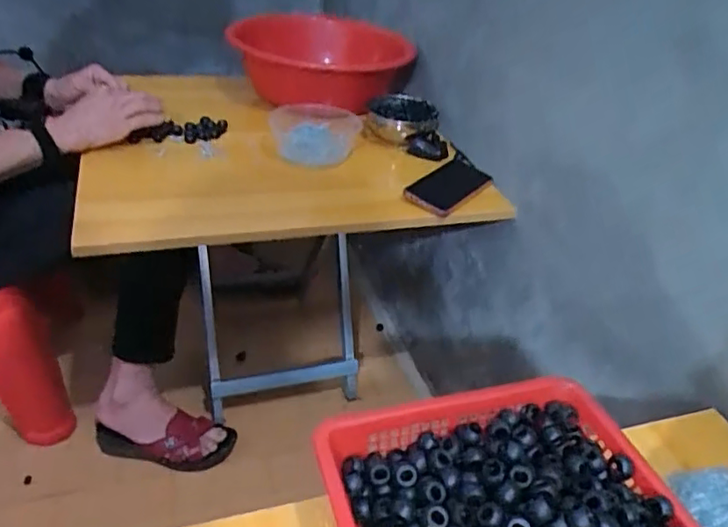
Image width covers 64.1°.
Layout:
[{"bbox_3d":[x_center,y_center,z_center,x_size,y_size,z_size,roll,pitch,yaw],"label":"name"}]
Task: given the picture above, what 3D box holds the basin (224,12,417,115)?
[{"bbox_3d":[-0.098,-0.376,1.098,0.311,0.153,0.328,-5,37,-16],"label":"basin"}]

